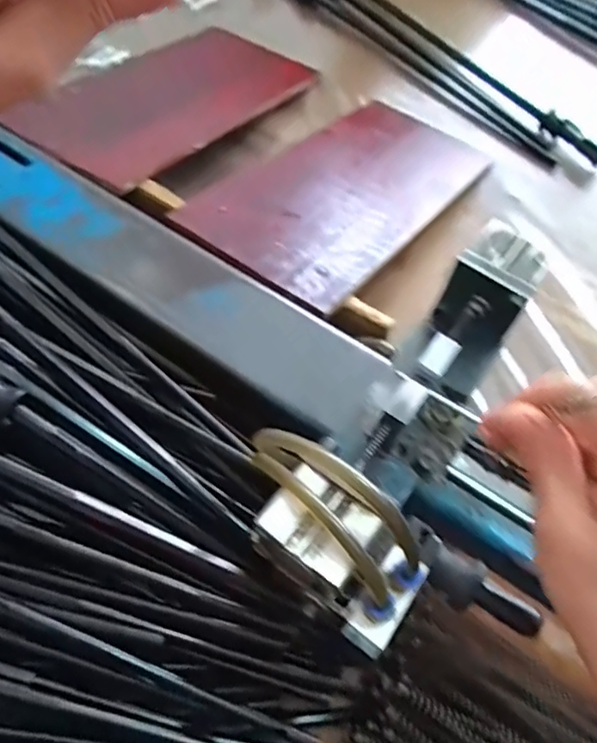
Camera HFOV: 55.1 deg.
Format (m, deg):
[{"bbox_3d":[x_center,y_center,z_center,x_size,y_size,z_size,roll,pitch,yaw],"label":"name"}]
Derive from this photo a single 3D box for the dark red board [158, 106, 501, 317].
[{"bbox_3d":[0.052,-0.182,0.570,0.170,0.008,0.343,34,53,17],"label":"dark red board"}]

